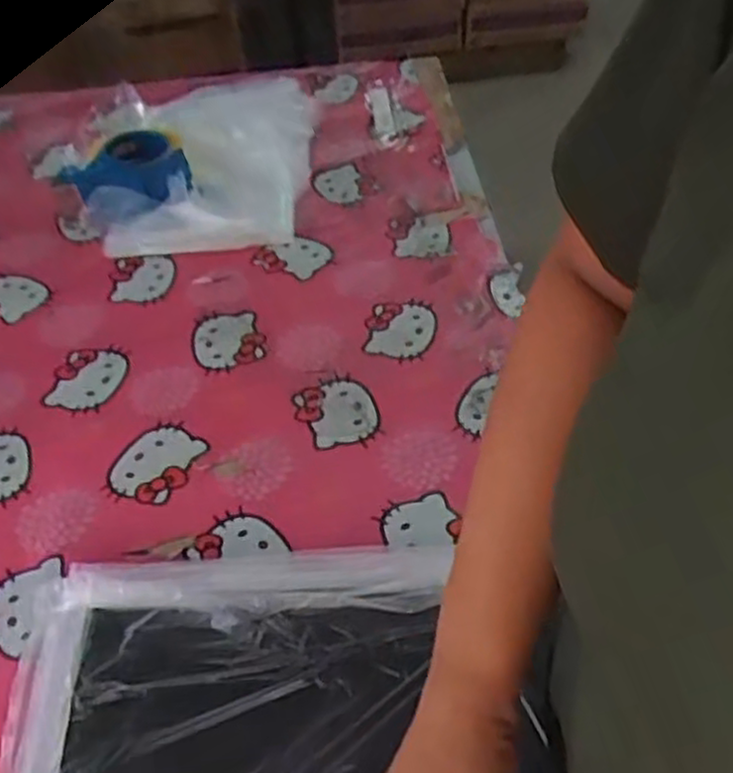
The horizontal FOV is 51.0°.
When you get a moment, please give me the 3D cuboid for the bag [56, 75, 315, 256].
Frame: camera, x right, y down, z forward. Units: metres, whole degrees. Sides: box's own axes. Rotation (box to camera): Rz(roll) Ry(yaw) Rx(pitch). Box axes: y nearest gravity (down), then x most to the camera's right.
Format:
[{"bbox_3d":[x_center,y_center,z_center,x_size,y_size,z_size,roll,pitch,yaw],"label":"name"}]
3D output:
[{"bbox_3d":[-0.216,-0.294,0.973,0.286,0.071,0.316,-3,49,0],"label":"bag"}]

